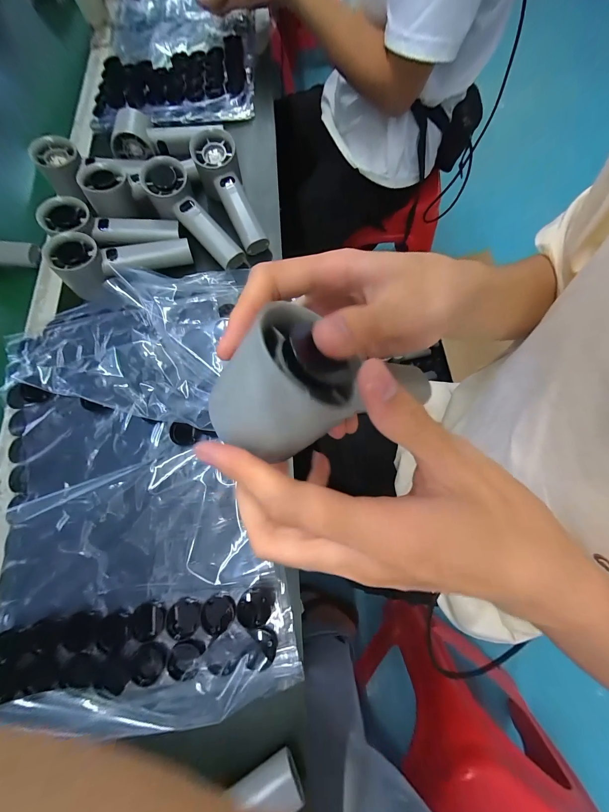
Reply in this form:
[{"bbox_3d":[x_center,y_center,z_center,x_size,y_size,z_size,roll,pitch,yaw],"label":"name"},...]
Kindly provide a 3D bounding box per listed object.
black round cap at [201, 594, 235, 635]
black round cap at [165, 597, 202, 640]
[{"bbox_3d":[-0.079,0.186,0.255,0.027,0.005,0.029,-2,73,8],"label":"black round cap"},{"bbox_3d":[-0.109,0.191,0.257,0.031,0.005,0.031,0,75,1],"label":"black round cap"}]

